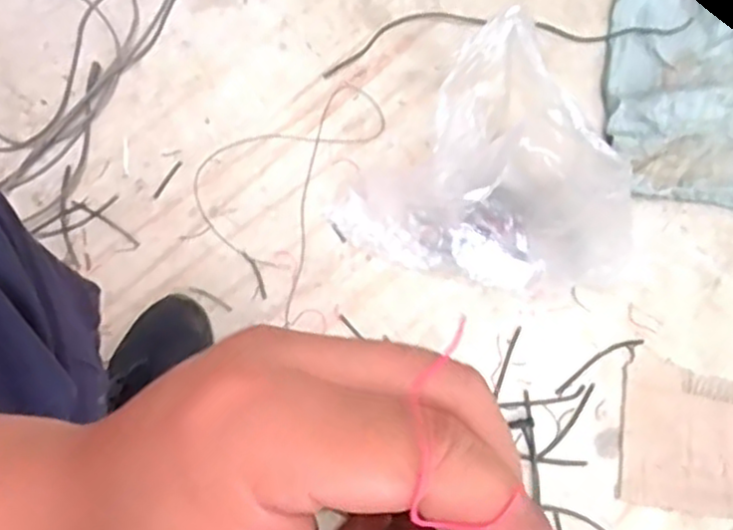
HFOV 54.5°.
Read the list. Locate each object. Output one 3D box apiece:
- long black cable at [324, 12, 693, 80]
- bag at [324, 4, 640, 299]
[{"bbox_3d":[0.175,-0.293,0.884,0.460,0.011,0.073,-8,73,-3],"label":"long black cable"},{"bbox_3d":[0.136,-0.070,0.706,0.265,0.210,0.211,41,77,11],"label":"bag"}]

